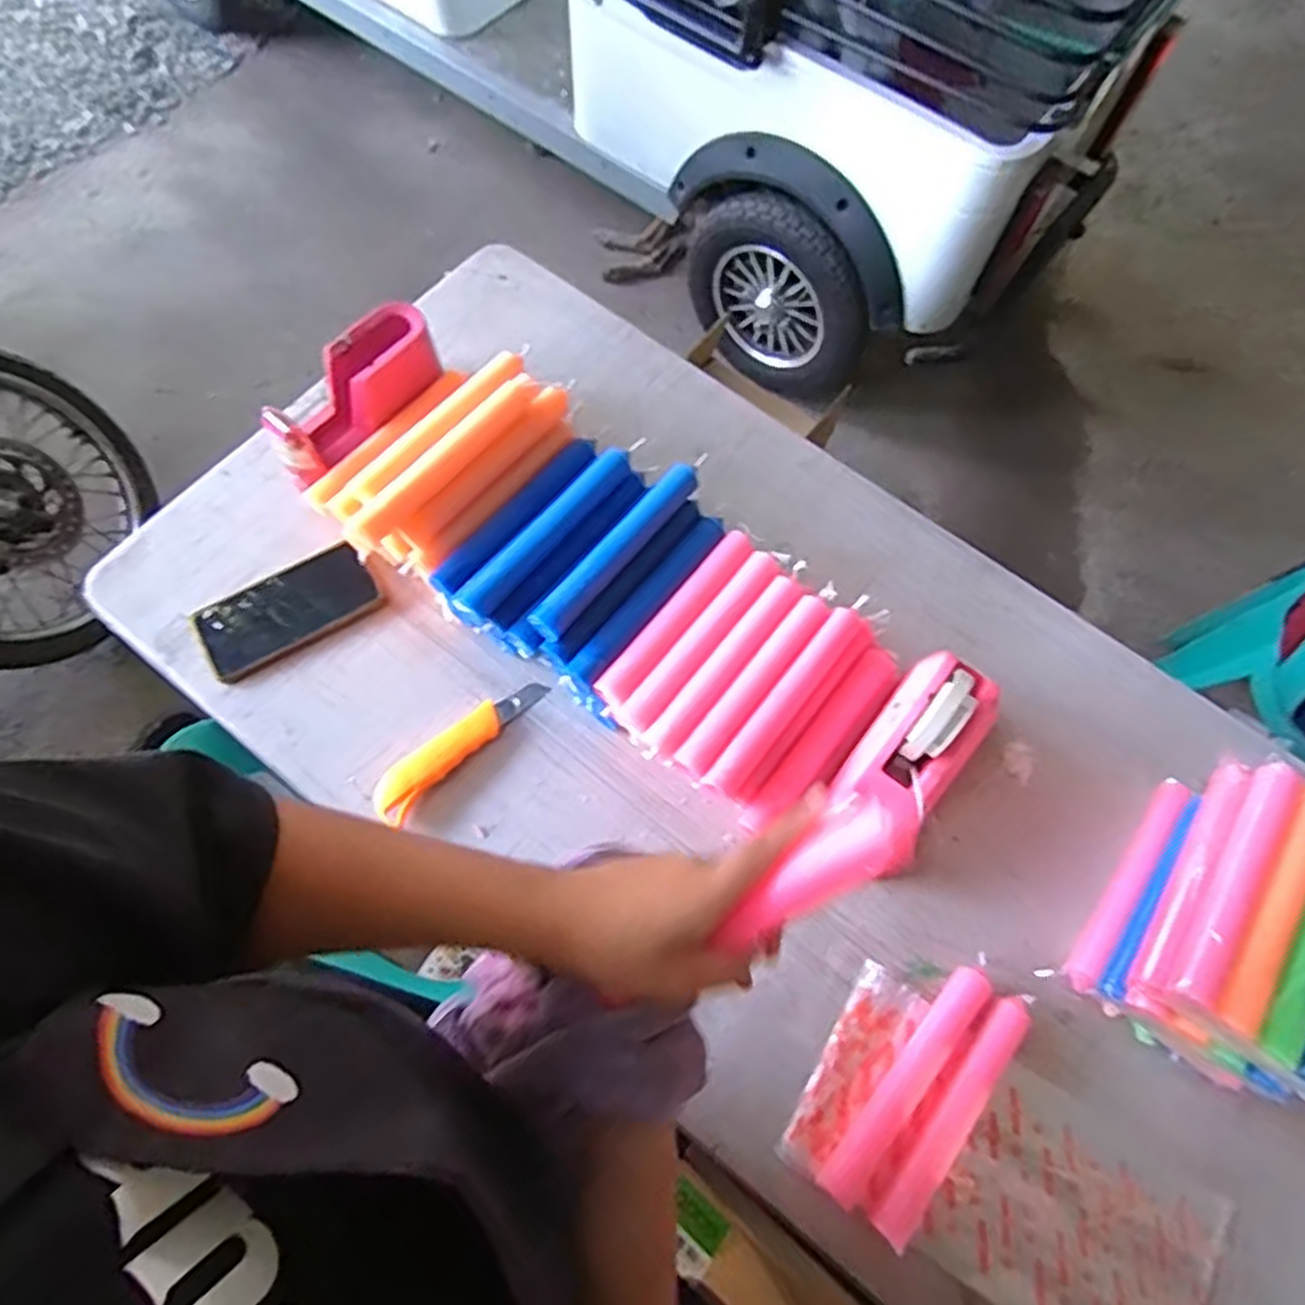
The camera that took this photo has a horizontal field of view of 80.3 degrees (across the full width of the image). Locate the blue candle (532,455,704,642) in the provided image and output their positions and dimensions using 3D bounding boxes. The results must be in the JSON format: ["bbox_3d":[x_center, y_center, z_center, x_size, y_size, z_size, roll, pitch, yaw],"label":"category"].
[{"bbox_3d":[-0.024,-0.095,0.657,0.026,0.021,0.211,37,72,11],"label":"blue candle"}]

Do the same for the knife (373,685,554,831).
[{"bbox_3d":[-0.168,0.076,0.669,0.171,0.017,0.042,-42,76,-16],"label":"knife"}]

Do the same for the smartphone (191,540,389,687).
[{"bbox_3d":[-0.335,-0.039,0.710,0.158,0.011,0.079,-29,73,-12],"label":"smartphone"}]

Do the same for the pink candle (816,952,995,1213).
[{"bbox_3d":[0.197,0.321,0.588,0.028,0.021,0.203,41,73,12],"label":"pink candle"}]

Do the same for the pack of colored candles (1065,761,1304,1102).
[{"bbox_3d":[0.441,0.203,0.588,0.116,0.134,0.202,35,72,11],"label":"pack of colored candles"}]

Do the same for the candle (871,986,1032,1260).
[{"bbox_3d":[0.228,0.344,0.579,0.031,0.028,0.197,39,73,12],"label":"candle"}]

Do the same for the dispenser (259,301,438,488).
[{"bbox_3d":[-0.281,-0.243,0.720,0.059,0.083,0.191,38,85,12],"label":"dispenser"}]

